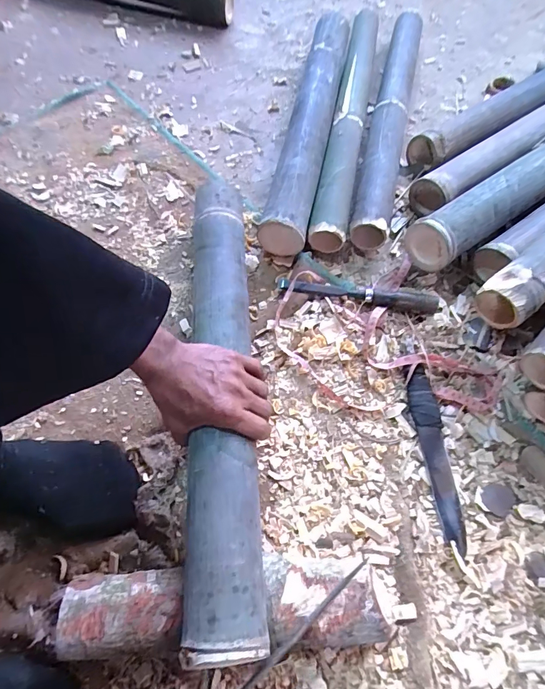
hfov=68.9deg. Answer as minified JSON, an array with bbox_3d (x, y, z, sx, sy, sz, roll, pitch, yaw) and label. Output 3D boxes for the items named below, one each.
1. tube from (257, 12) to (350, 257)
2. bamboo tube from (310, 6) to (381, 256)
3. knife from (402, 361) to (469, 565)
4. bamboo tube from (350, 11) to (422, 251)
[{"bbox_3d":[0.073,-0.420,0.748,0.079,0.076,0.582,12,65,5],"label":"tube"},{"bbox_3d":[0.152,-0.456,0.778,0.066,0.055,0.649,11,65,4],"label":"bamboo tube"},{"bbox_3d":[0.215,0.137,0.517,0.038,0.022,0.231,-7,65,-4],"label":"knife"},{"bbox_3d":[0.230,-0.447,0.774,0.069,0.071,0.621,13,65,5],"label":"bamboo tube"}]

